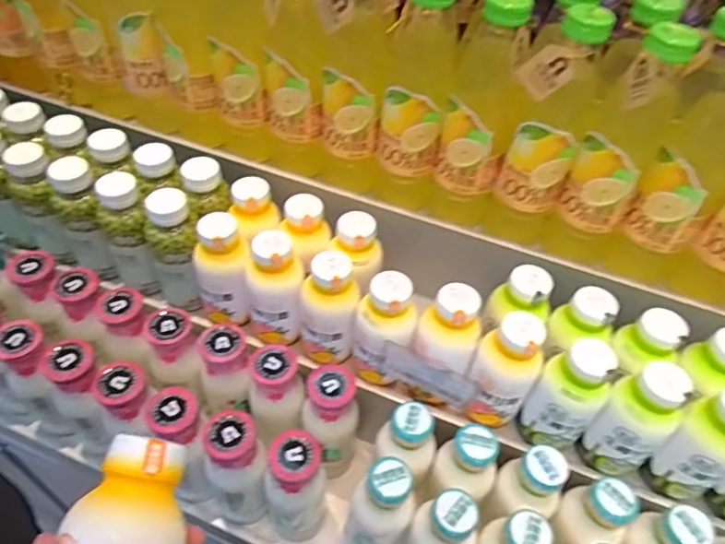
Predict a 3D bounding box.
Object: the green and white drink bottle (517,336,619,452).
[{"bbox_3d":[0.193,0.119,0.522,0.058,0.133,0.049,35,55,24],"label":"green and white drink bottle"}]

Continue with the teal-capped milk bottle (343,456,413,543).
[{"bbox_3d":[0.016,0.243,0.540,0.051,0.168,0.053,2,49,-2],"label":"teal-capped milk bottle"}]

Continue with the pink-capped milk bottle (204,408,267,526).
[{"bbox_3d":[-0.128,0.206,0.564,0.052,0.163,0.052,-16,52,-17],"label":"pink-capped milk bottle"}]

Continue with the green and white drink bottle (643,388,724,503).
[{"bbox_3d":[0.310,0.160,0.497,0.048,0.137,0.055,-20,53,-20],"label":"green and white drink bottle"}]

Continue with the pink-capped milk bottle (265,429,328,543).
[{"bbox_3d":[-0.066,0.219,0.562,0.059,0.172,0.054,-1,49,-4],"label":"pink-capped milk bottle"}]

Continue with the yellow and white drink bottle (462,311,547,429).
[{"bbox_3d":[0.136,0.099,0.532,0.057,0.132,0.049,22,51,15],"label":"yellow and white drink bottle"}]

